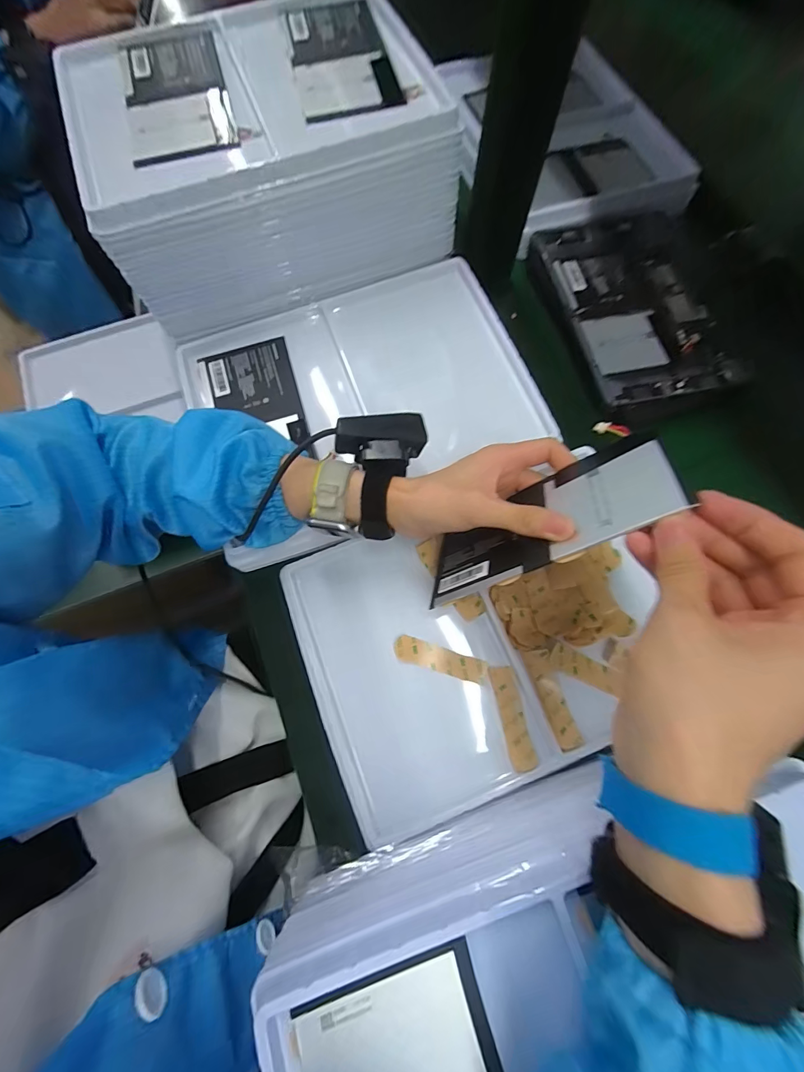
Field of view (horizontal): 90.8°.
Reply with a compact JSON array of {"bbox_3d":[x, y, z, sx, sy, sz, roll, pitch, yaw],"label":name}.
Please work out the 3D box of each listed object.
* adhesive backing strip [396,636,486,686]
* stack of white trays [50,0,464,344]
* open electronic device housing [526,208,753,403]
[{"bbox_3d":[0.033,0.106,0.340,0.079,0.004,0.021,14,76,7],"label":"adhesive backing strip"},{"bbox_3d":[-0.140,-0.394,0.418,0.337,0.122,0.265,-17,72,-6],"label":"stack of white trays"},{"bbox_3d":[0.275,-0.263,0.450,0.183,0.025,0.255,-9,71,-3],"label":"open electronic device housing"}]

